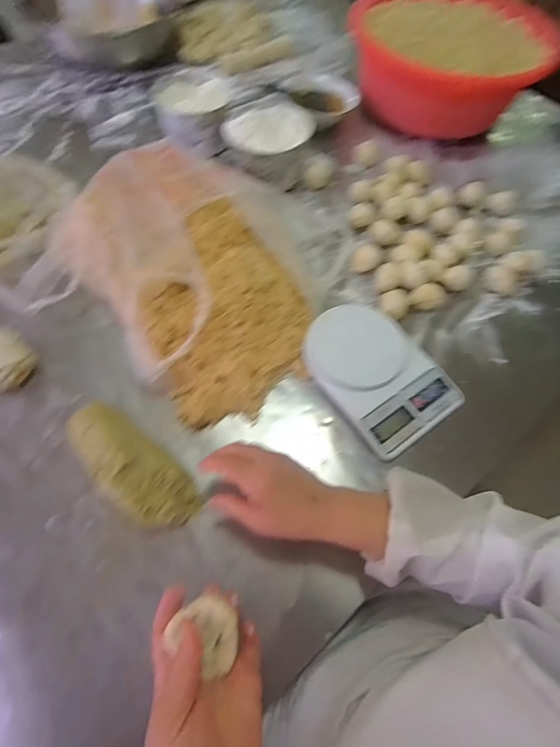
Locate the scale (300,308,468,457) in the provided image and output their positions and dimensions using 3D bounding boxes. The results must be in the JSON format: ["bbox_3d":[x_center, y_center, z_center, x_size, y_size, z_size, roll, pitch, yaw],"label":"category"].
[{"bbox_3d":[0.136,-0.007,0.487,0.147,0.038,0.204,-31,68,-17],"label":"scale"}]

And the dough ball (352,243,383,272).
[{"bbox_3d":[0.148,-0.193,0.600,0.047,0.030,0.042,18,63,6],"label":"dough ball"}]

